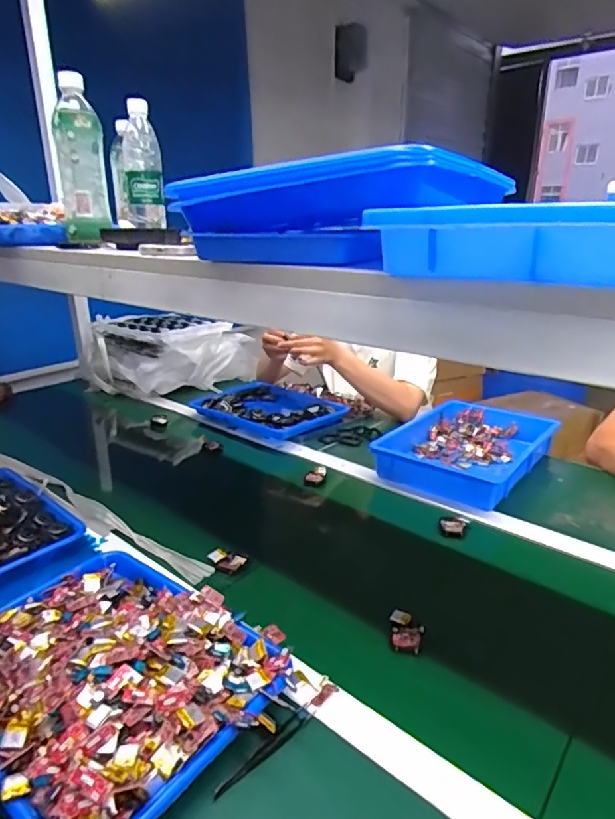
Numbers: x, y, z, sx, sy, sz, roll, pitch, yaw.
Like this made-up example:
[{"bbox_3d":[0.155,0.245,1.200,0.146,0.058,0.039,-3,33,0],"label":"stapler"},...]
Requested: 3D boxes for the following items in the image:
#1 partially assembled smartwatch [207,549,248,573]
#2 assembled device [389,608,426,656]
[{"bbox_3d":[-0.113,0.213,0.752,0.056,0.020,0.030,1,20,5],"label":"partially assembled smartwatch"},{"bbox_3d":[0.116,0.257,0.617,0.036,0.017,0.050,0,20,3],"label":"assembled device"}]

